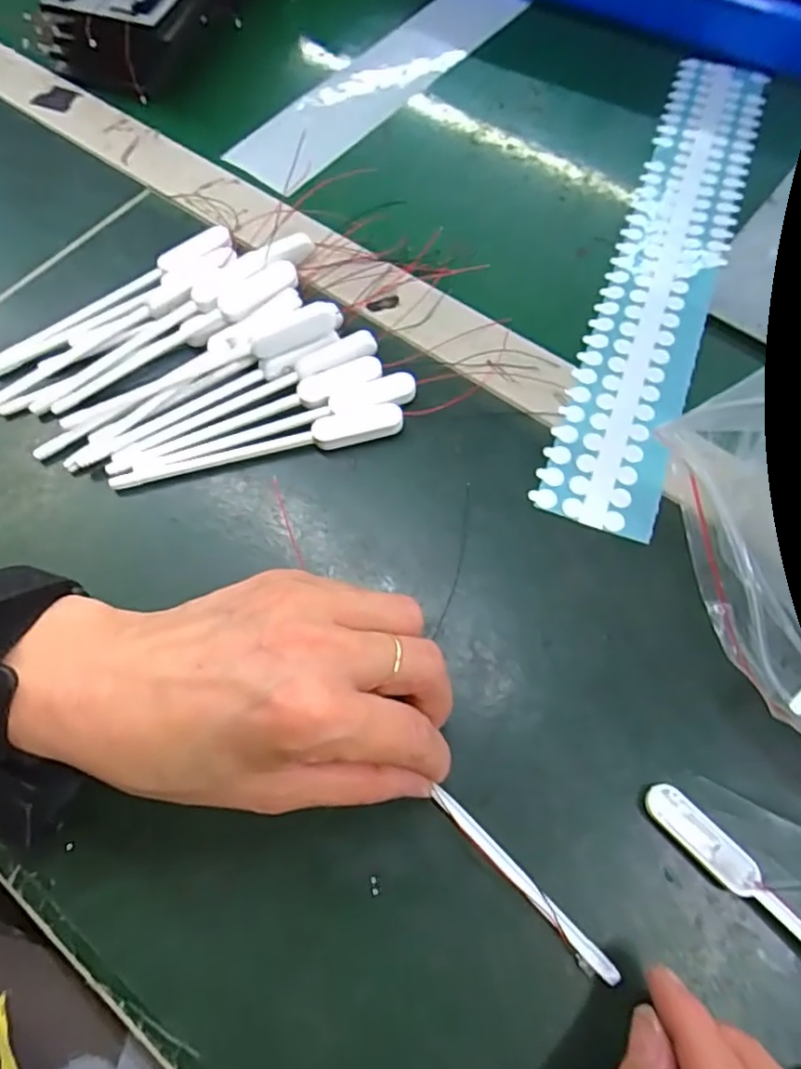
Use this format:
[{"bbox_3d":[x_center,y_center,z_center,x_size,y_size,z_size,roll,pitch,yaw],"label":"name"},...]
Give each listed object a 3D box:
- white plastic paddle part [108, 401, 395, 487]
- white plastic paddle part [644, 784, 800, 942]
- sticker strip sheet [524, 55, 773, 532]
[{"bbox_3d":[-0.070,-0.043,0.306,0.143,0.006,0.015,-14,66,-5],"label":"white plastic paddle part"},{"bbox_3d":[0.148,0.146,0.216,0.015,0.004,0.143,-45,67,-6],"label":"white plastic paddle part"},{"bbox_3d":[0.160,-0.166,0.369,0.061,0.004,0.378,20,68,10],"label":"sticker strip sheet"}]

